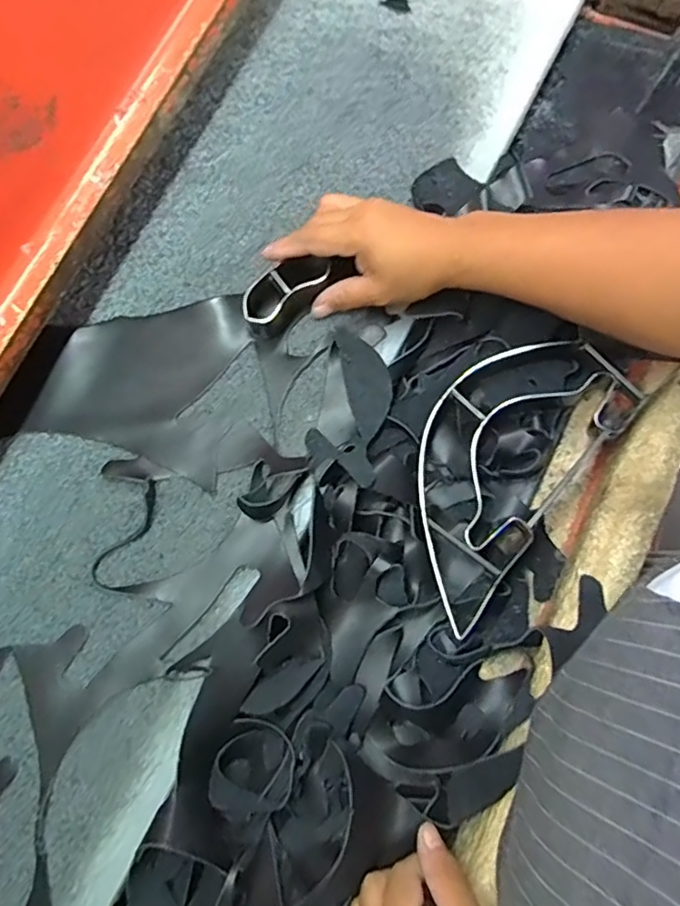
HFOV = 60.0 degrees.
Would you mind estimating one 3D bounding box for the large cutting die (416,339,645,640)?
[{"bbox_3d":[0.114,0.007,0.430,0.122,0.038,0.221,40,77,4],"label":"large cutting die"}]

